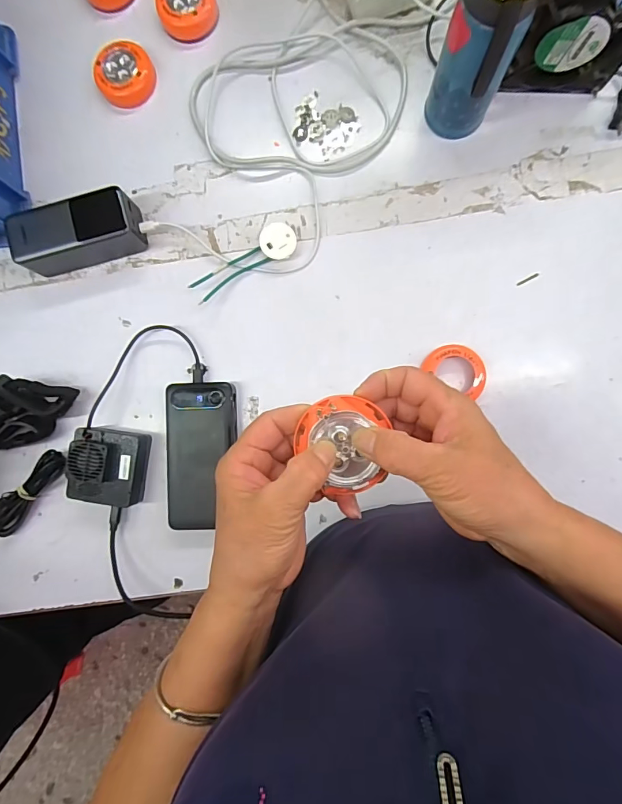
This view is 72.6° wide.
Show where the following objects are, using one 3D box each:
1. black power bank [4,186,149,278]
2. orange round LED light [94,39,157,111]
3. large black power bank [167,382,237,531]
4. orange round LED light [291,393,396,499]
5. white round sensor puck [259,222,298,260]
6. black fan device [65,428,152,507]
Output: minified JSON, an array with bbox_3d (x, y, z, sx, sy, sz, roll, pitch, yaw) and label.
[{"bbox_3d":[-0.254,-0.184,0.464,0.130,0.052,0.052,-15,87,3],"label":"black power bank"},{"bbox_3d":[-0.210,-0.372,0.481,0.060,0.021,0.061,6,89,4],"label":"orange round LED light"},{"bbox_3d":[-0.117,0.057,0.461,0.074,0.027,0.152,-1,88,4],"label":"large black power bank"},{"bbox_3d":[0.019,0.028,0.273,0.056,0.023,0.063,5,88,4],"label":"orange round LED light"},{"bbox_3d":[-0.035,-0.173,0.463,0.038,0.020,0.037,0,88,4],"label":"white round sensor puck"},{"bbox_3d":[-0.218,0.070,0.456,0.070,0.046,0.077,6,89,4],"label":"black fan device"}]

